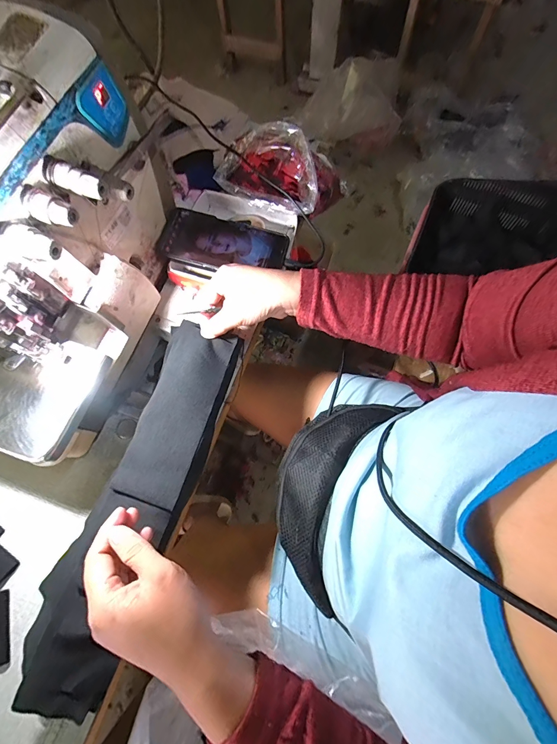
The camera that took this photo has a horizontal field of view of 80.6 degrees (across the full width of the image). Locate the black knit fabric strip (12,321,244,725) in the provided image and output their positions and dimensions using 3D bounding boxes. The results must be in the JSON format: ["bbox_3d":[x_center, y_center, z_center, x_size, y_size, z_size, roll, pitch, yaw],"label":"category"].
[{"bbox_3d":[-0.141,0.132,0.336,0.090,0.038,0.353,21,76,7],"label":"black knit fabric strip"}]

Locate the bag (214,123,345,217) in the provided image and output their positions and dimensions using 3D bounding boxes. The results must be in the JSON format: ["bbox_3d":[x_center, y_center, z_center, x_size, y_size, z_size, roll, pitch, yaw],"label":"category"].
[{"bbox_3d":[0.005,-0.281,0.463,0.170,0.091,0.104,17,73,6],"label":"bag"}]

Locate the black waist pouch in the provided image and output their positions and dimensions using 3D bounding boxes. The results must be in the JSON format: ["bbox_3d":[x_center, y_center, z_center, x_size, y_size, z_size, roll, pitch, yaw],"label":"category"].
[{"bbox_3d":[0.059,0.135,0.411,0.113,0.048,0.243,26,74,9],"label":"black waist pouch"}]

